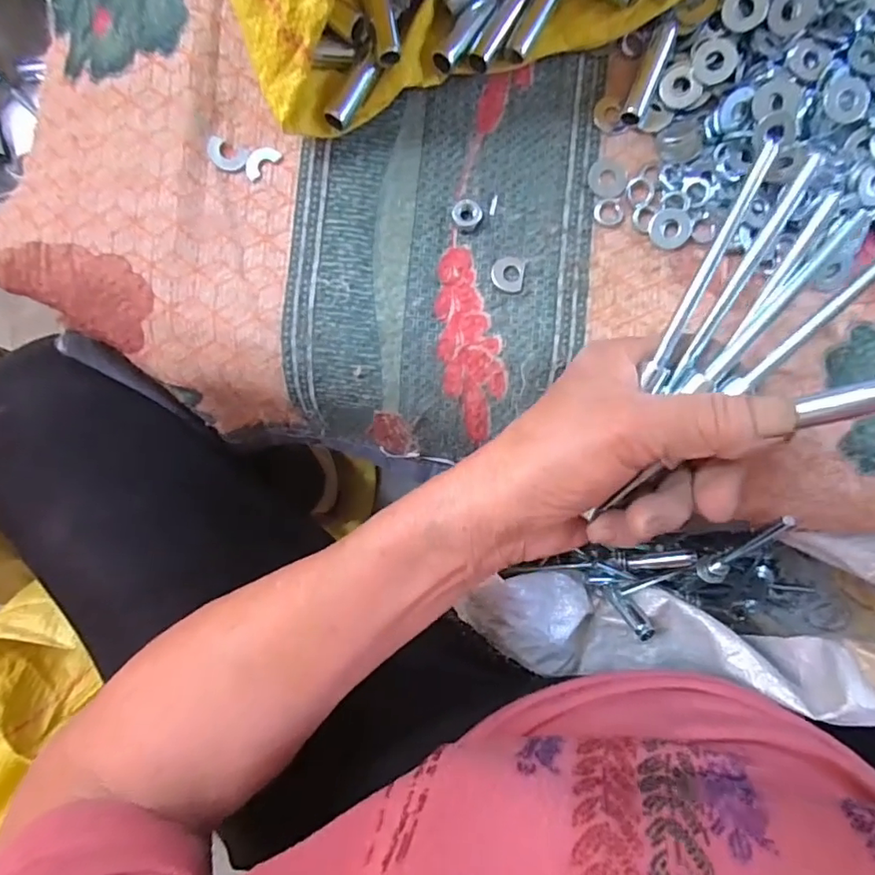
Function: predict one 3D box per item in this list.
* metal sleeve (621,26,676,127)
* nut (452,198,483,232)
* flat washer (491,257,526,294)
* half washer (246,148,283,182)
[{"bbox_3d":[0.099,-0.168,0.250,0.012,0.009,0.044,20,91,1],"label":"metal sleeve"},{"bbox_3d":[0.014,-0.104,0.253,0.014,0.006,0.013,-3,91,1],"label":"nut"},{"bbox_3d":[0.033,-0.077,0.252,0.015,0.004,0.017,7,91,1],"label":"flat washer"},{"bbox_3d":[-0.083,-0.129,0.249,0.018,0.004,0.010,-44,90,1],"label":"half washer"}]

